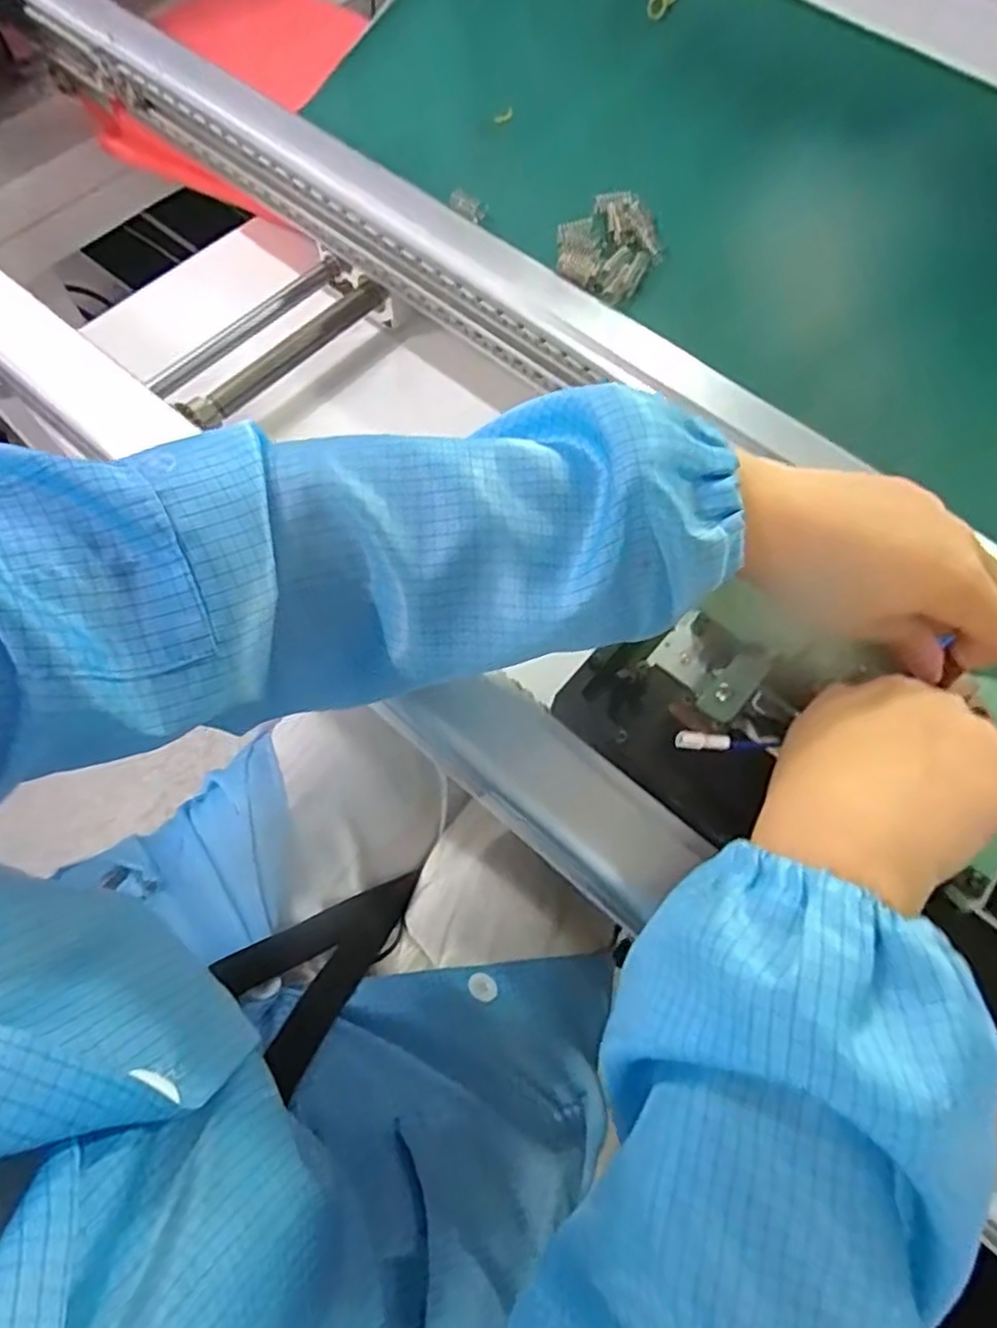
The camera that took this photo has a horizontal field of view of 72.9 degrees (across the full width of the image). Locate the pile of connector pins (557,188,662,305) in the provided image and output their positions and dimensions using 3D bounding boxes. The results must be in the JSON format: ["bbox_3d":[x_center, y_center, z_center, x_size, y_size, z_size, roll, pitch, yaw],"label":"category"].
[{"bbox_3d":[0.076,-0.290,0.467,0.068,0.024,0.072,0,68,-1],"label":"pile of connector pins"}]

